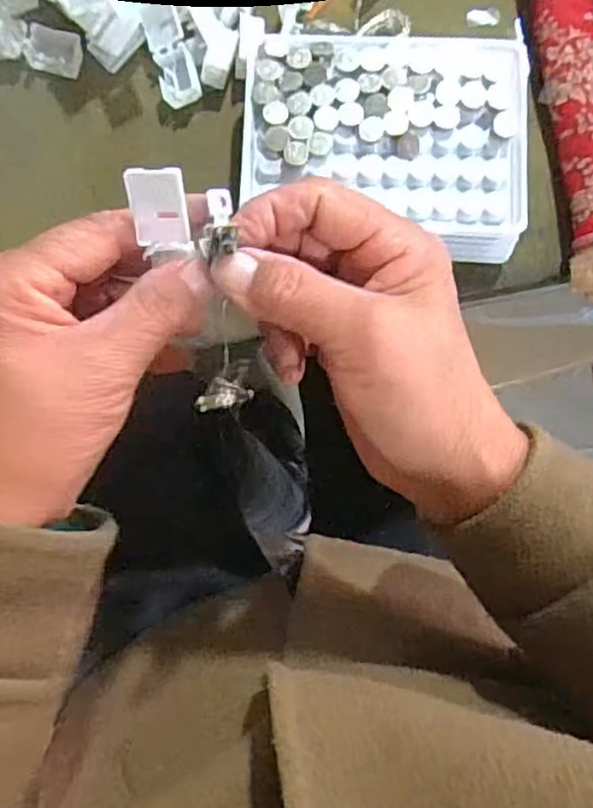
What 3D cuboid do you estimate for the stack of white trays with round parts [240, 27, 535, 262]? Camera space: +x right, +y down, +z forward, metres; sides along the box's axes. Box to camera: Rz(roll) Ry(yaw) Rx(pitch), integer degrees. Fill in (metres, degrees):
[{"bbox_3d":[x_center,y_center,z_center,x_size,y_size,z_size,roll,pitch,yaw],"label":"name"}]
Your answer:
[{"bbox_3d":[0.041,-0.119,0.314,0.127,0.027,0.098,1,84,0],"label":"stack of white trays with round parts"}]

